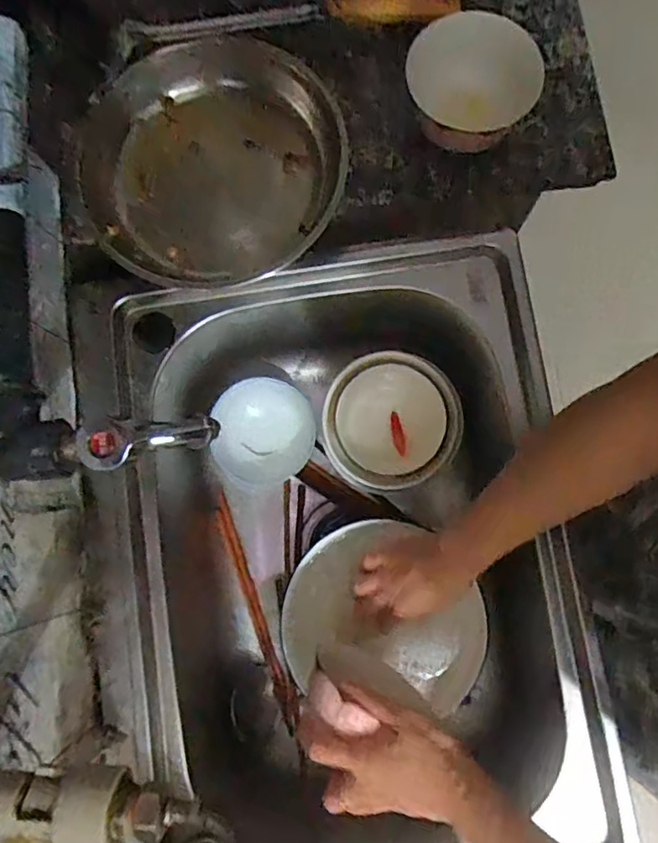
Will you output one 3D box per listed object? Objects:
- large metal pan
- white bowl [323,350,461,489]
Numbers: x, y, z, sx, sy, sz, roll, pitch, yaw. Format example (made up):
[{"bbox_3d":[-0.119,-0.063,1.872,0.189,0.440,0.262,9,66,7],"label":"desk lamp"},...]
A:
[{"bbox_3d":[-0.104,-0.230,0.531,0.223,0.061,0.203,0,80,1],"label":"large metal pan"},{"bbox_3d":[0.066,0.004,0.626,0.138,0.063,0.135,0,80,1],"label":"white bowl"}]

